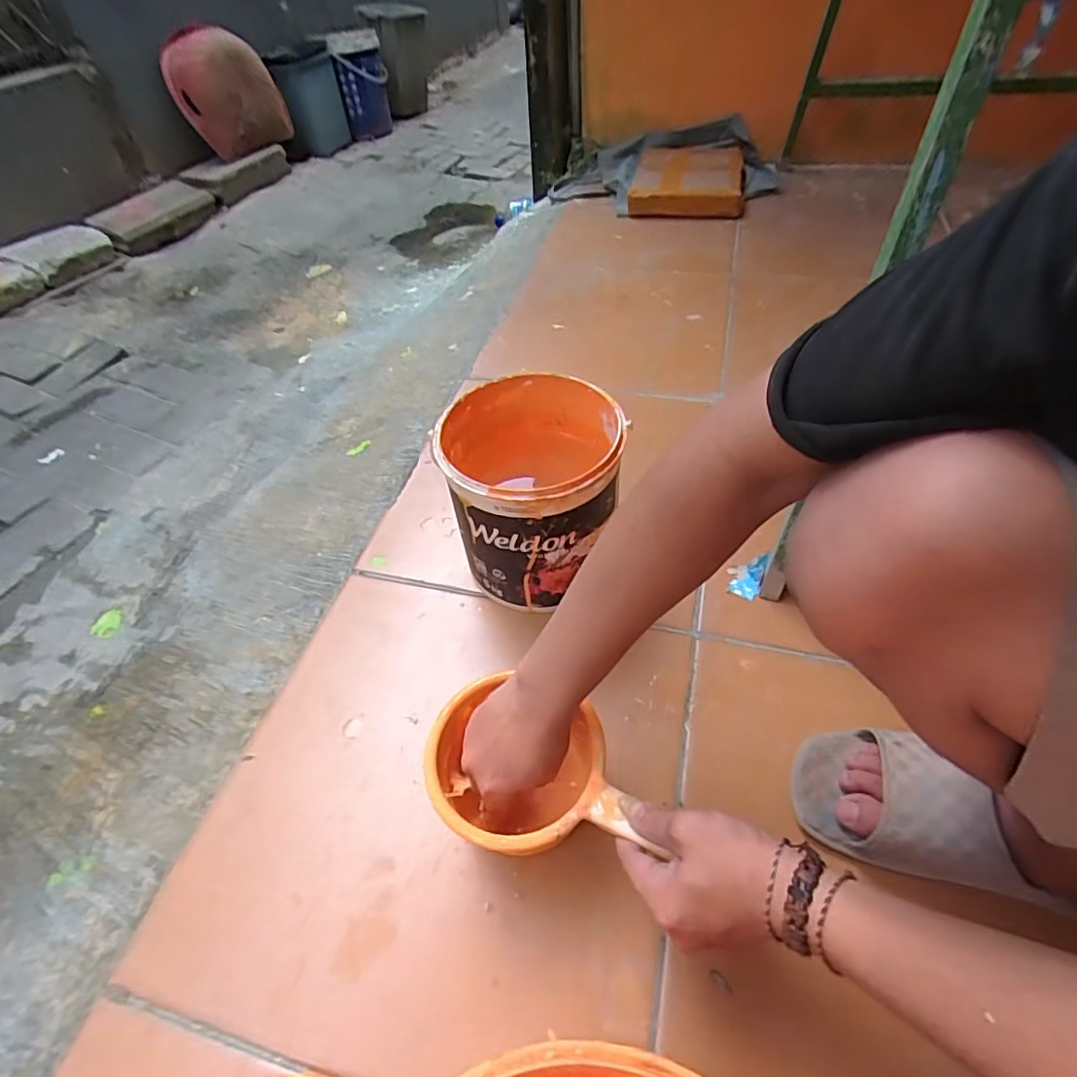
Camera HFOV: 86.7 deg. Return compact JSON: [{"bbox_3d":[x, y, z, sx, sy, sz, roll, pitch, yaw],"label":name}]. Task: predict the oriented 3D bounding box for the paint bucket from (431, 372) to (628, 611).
[{"bbox_3d":[-0.004,-0.042,0.598,0.169,0.186,0.167,-2,50,2],"label":"paint bucket"}]

